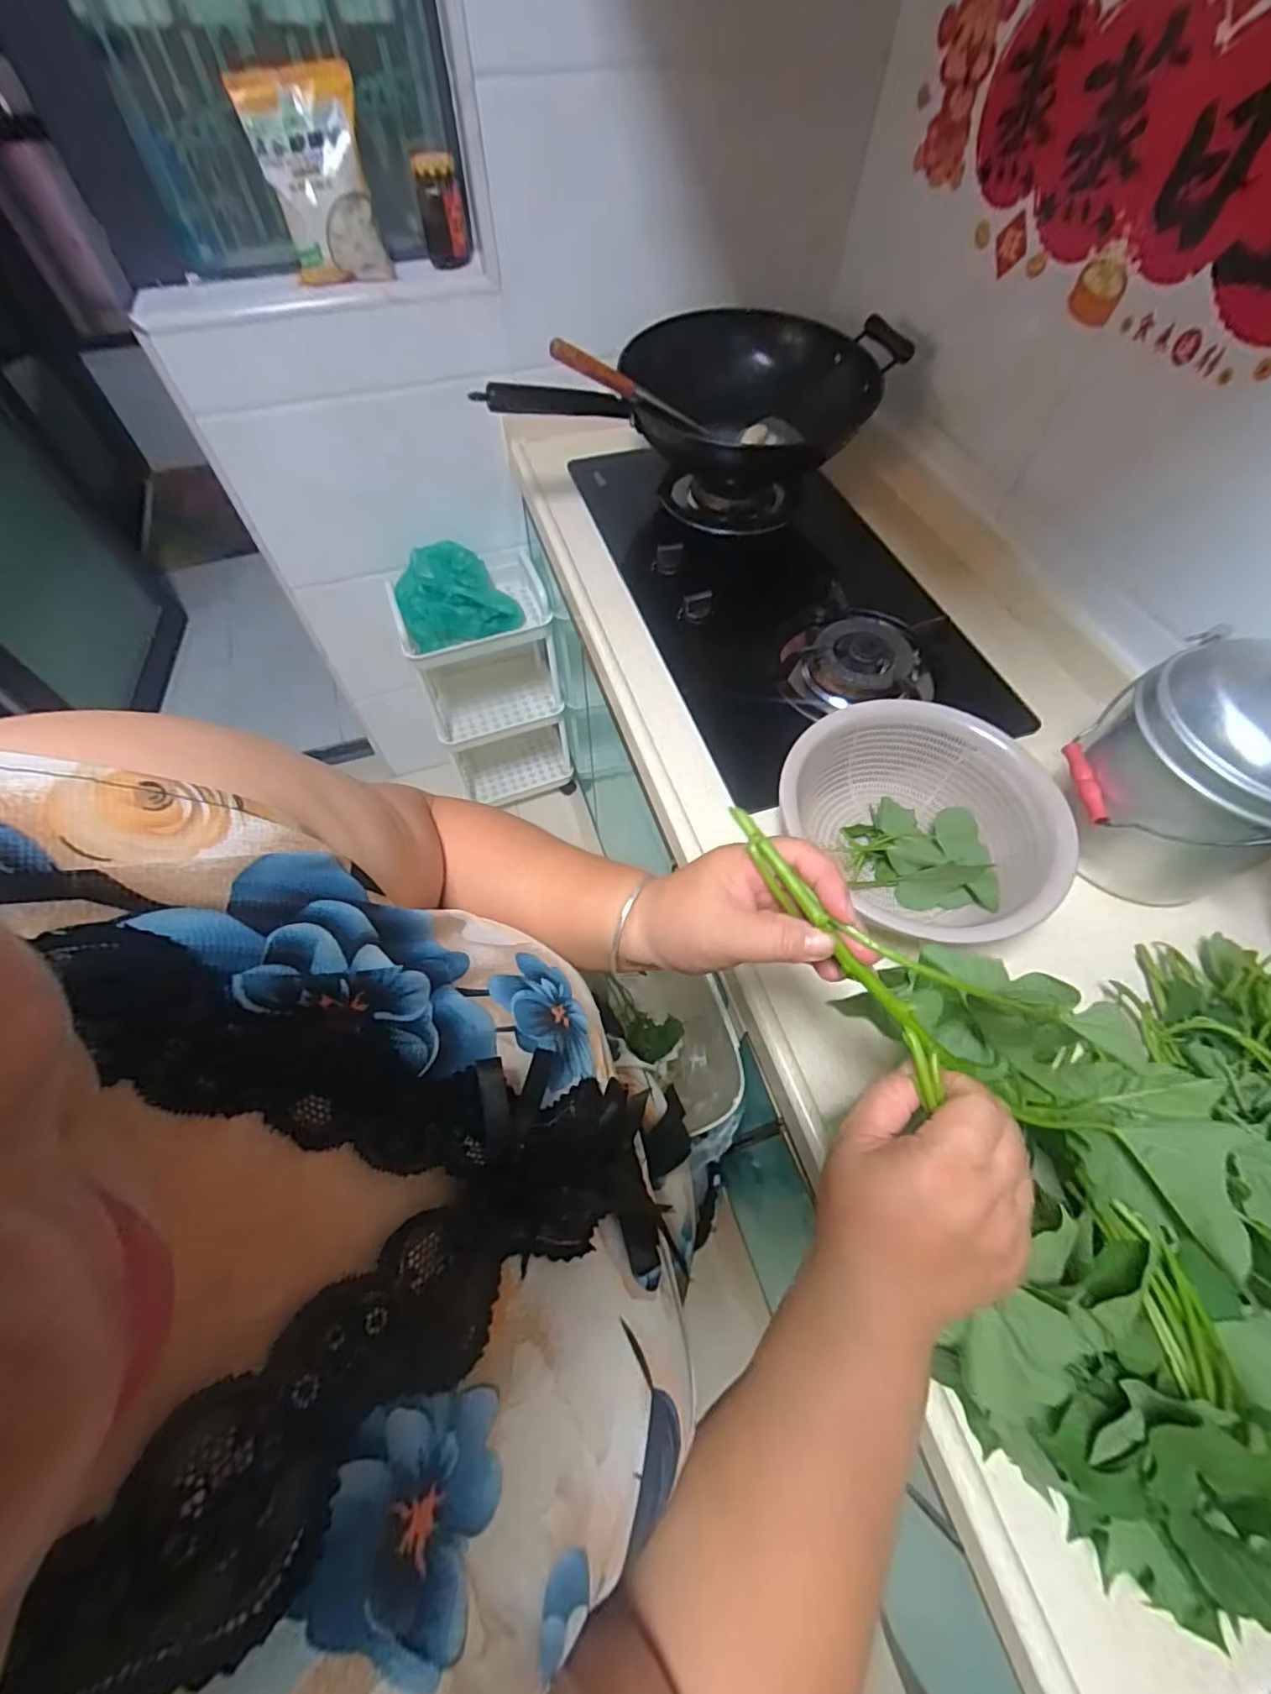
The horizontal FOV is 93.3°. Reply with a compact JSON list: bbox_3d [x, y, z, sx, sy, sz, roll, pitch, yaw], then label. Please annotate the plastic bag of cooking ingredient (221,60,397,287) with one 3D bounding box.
[{"bbox_3d":[-0.464,-0.961,0.870,0.148,0.224,0.070,-4,32,7],"label":"plastic bag of cooking ingredient"}]

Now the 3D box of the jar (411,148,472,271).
[{"bbox_3d":[-0.299,-0.990,0.934,0.069,0.111,0.083,-11,61,-7],"label":"jar"}]

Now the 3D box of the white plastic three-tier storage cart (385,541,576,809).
[{"bbox_3d":[-0.339,-0.388,1.454,0.301,0.649,0.252,-11,61,-7],"label":"white plastic three-tier storage cart"}]

